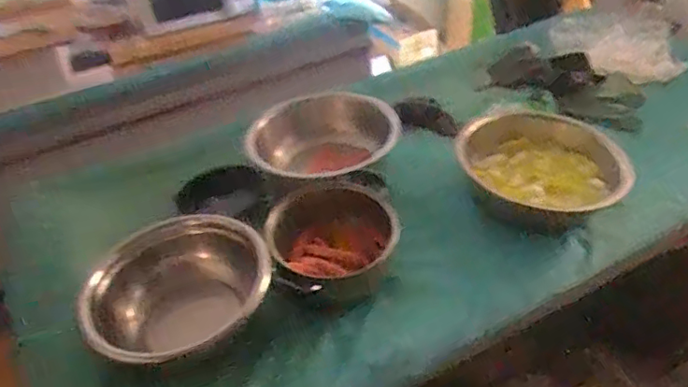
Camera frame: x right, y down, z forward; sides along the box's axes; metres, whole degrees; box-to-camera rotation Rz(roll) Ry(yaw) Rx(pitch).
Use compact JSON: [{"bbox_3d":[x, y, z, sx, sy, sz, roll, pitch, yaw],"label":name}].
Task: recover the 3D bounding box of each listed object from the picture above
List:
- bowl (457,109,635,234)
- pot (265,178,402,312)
[{"bbox_3d":[0.427,-0.052,1.219,0.345,0.126,0.305,9,41,19],"label":"bowl"},{"bbox_3d":[-0.020,0.084,1.069,0.230,0.096,0.285,6,40,16],"label":"pot"}]

